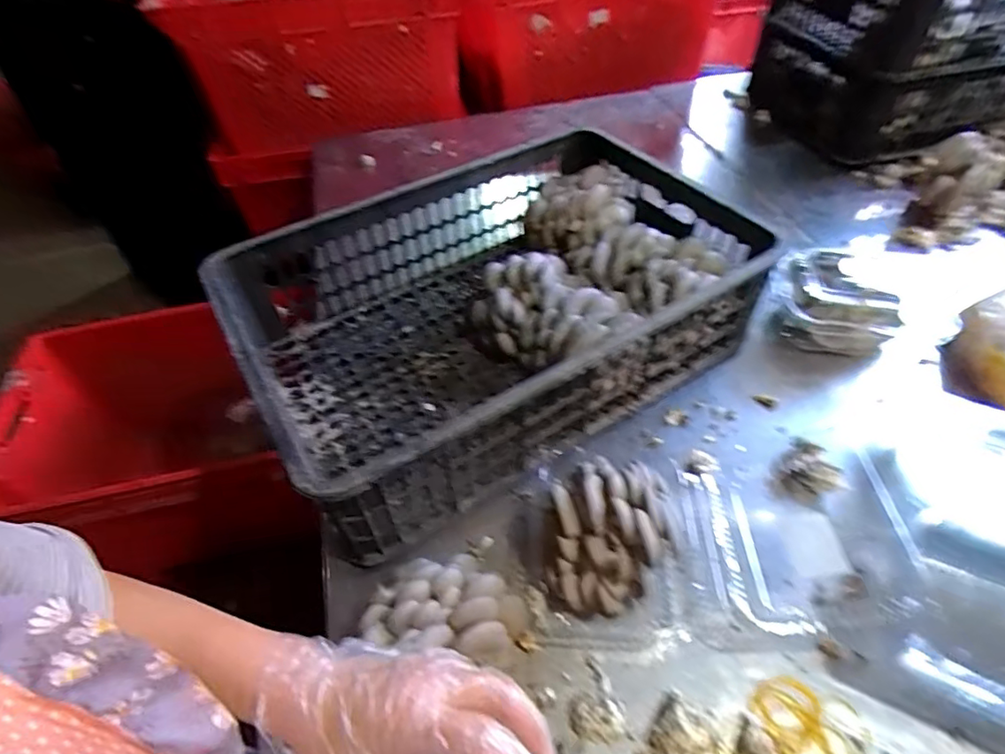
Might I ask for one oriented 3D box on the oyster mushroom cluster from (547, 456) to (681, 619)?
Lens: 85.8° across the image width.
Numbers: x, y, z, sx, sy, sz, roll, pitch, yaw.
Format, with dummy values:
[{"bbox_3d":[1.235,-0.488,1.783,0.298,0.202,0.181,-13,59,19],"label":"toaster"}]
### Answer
[{"bbox_3d":[0.106,0.146,0.522,0.121,0.099,0.139,5,50,7],"label":"oyster mushroom cluster"}]

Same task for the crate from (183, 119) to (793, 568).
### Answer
[{"bbox_3d":[-0.011,-0.091,0.693,0.583,0.173,0.411,-26,53,-18],"label":"crate"}]

